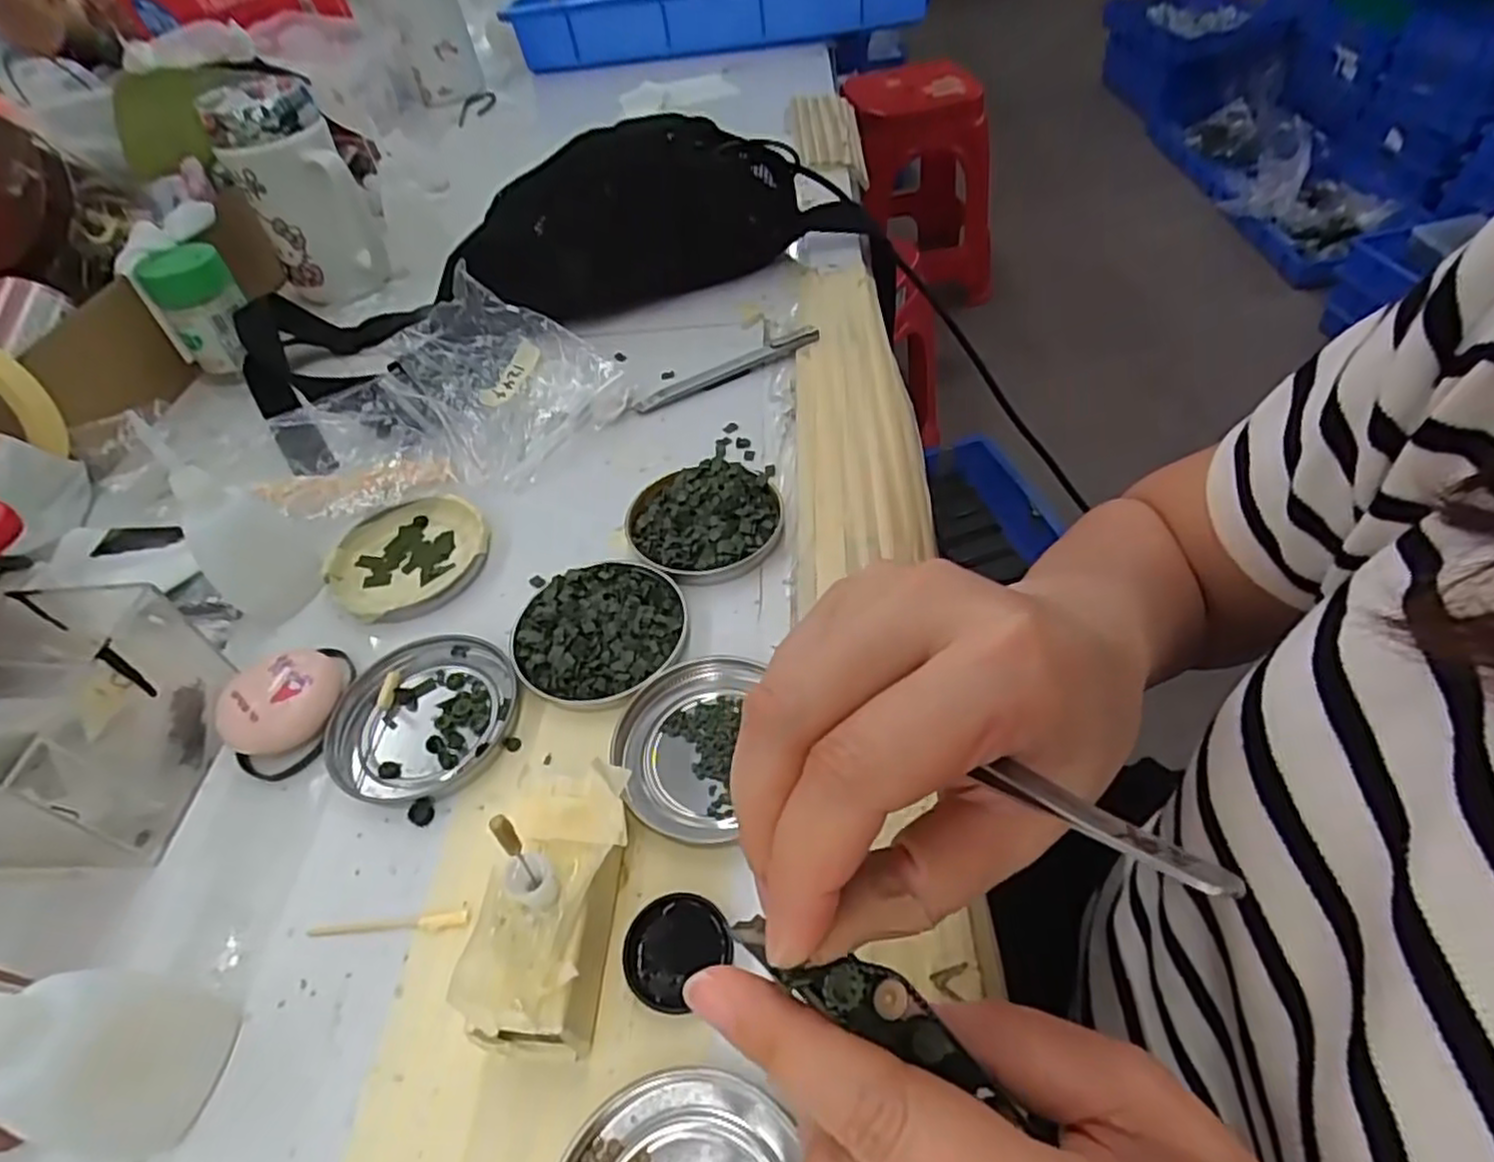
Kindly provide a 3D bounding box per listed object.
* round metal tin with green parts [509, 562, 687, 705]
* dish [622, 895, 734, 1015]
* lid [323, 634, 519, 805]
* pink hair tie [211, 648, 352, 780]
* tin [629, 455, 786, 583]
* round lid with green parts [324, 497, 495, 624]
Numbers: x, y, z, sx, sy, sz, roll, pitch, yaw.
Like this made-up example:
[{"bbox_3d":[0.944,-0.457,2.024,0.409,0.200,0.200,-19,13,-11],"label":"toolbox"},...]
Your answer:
[{"bbox_3d":[-0.067,0.022,0.334,0.075,0.013,0.075,-4,49,5],"label":"round metal tin with green parts"},{"bbox_3d":[-0.024,0.122,0.246,0.031,0.010,0.035,34,61,31],"label":"dish"},{"bbox_3d":[-0.140,0.058,0.319,0.074,0.007,0.076,-4,49,5],"label":"lid"},{"bbox_3d":[-0.196,0.053,0.318,0.044,0.021,0.057,28,58,27],"label":"pink hair tie"},{"bbox_3d":[-0.022,-0.033,0.374,0.078,0.016,0.079,-4,49,5],"label":"tin"},{"bbox_3d":[-0.174,-0.013,0.382,0.080,0.011,0.076,-4,49,5],"label":"round lid with green parts"}]

